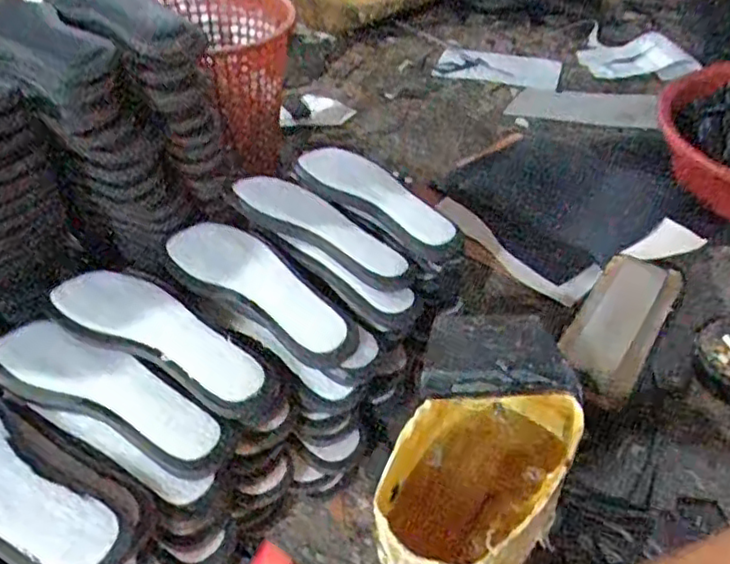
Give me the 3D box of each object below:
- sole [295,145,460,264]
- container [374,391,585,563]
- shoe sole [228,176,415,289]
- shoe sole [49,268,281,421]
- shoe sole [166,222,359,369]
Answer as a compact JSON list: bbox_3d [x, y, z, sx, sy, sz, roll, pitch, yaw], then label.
[{"bbox_3d":[0.011,-0.099,0.739,0.226,0.027,0.071,33,54,32],"label":"sole"},{"bbox_3d":[0.097,0.180,0.565,0.131,0.117,0.202,23,49,25],"label":"container"},{"bbox_3d":[-0.045,-0.064,0.686,0.219,0.026,0.076,29,51,29],"label":"shoe sole"},{"bbox_3d":[-0.185,0.048,0.568,0.226,0.023,0.076,24,49,26],"label":"shoe sole"},{"bbox_3d":[-0.101,0.003,0.631,0.232,0.032,0.082,29,51,29],"label":"shoe sole"}]

